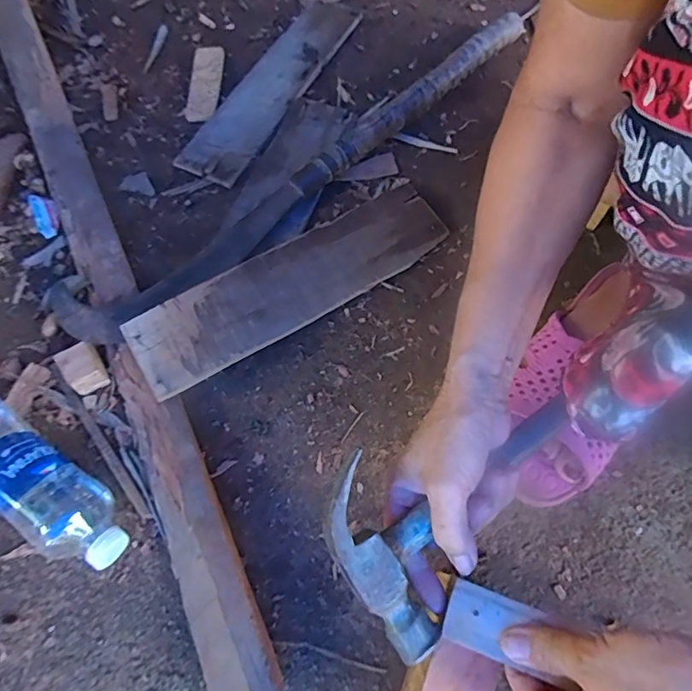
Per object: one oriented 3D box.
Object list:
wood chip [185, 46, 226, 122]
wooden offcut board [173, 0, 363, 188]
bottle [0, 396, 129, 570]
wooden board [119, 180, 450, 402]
[{"bbox_3d":[-0.181,-0.341,0.654,0.042,0.010,0.134,0,67,2],"label":"wood chip"},{"bbox_3d":[-0.090,-0.335,0.640,0.085,0.021,0.333,26,71,12],"label":"wooden offcut board"},{"bbox_3d":[-0.276,0.112,0.434,0.216,0.063,0.063,31,72,14],"label":"bottle"},{"bbox_3d":[-0.049,-0.067,0.505,0.334,0.010,0.090,-32,74,-16],"label":"wooden board"}]

